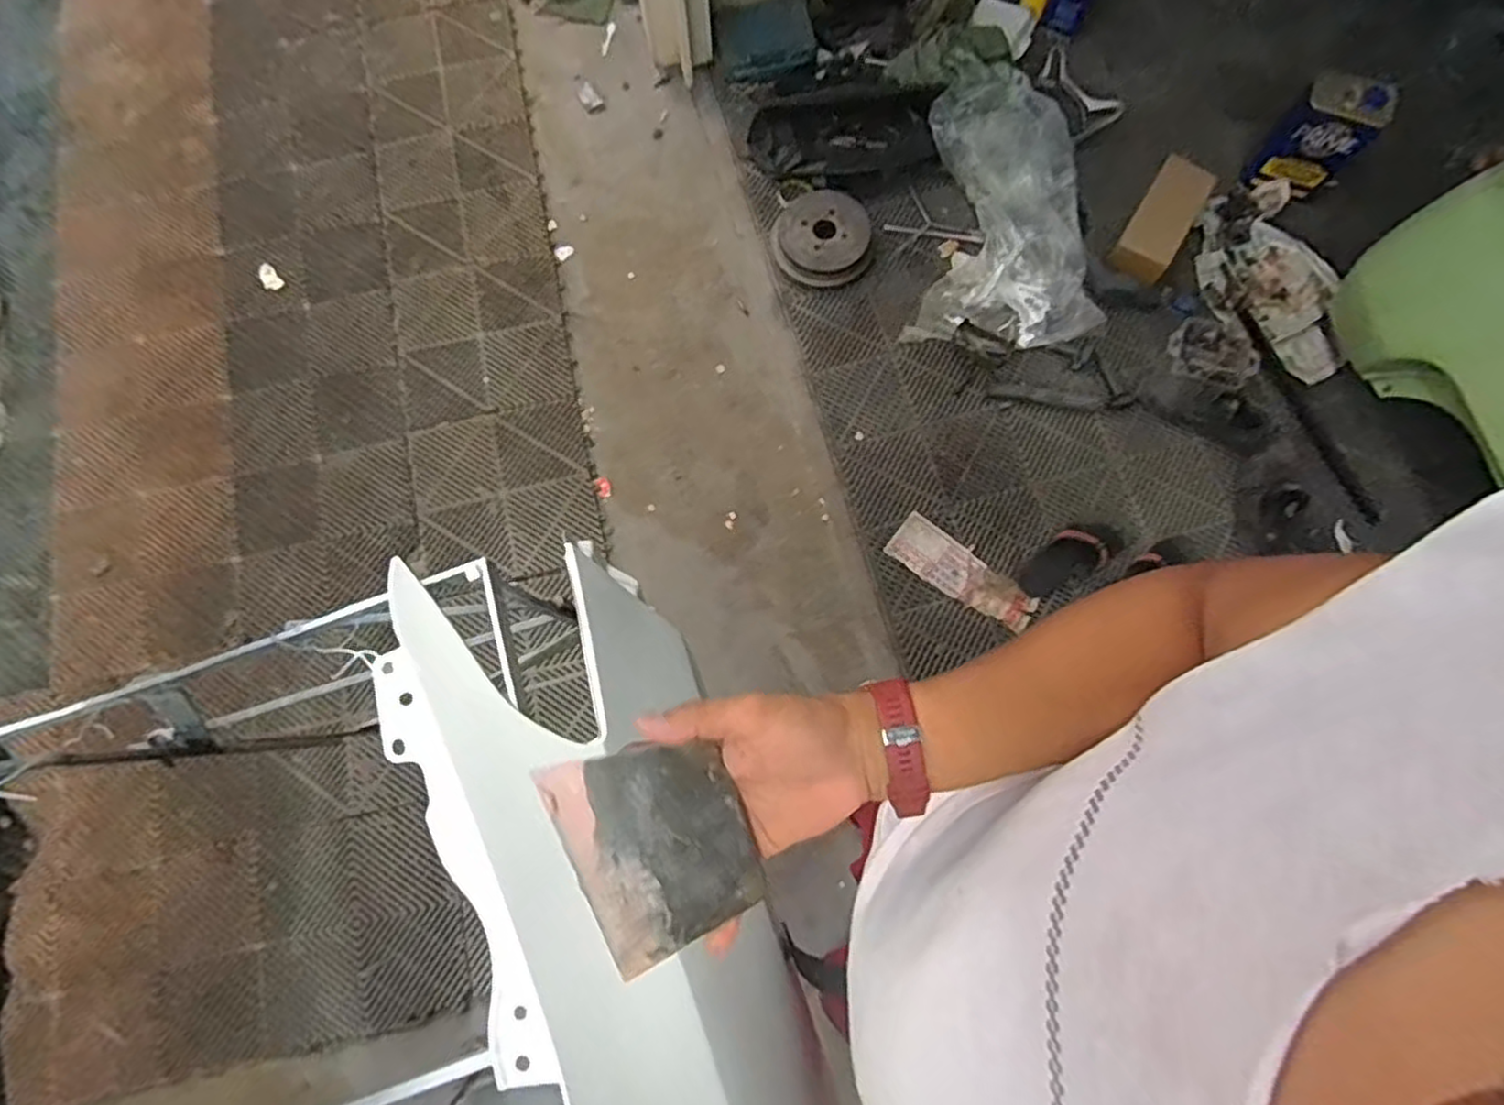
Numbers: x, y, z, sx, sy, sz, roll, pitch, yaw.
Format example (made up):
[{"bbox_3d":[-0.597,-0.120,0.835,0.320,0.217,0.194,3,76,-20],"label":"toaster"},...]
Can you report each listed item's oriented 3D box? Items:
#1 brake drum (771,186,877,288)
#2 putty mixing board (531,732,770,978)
[{"bbox_3d":[0.168,-0.733,1.659,0.230,0.056,0.210,0,77,1],"label":"brake drum"},{"bbox_3d":[-0.052,0.169,0.409,0.098,0.006,0.135,-20,104,-6],"label":"putty mixing board"}]

